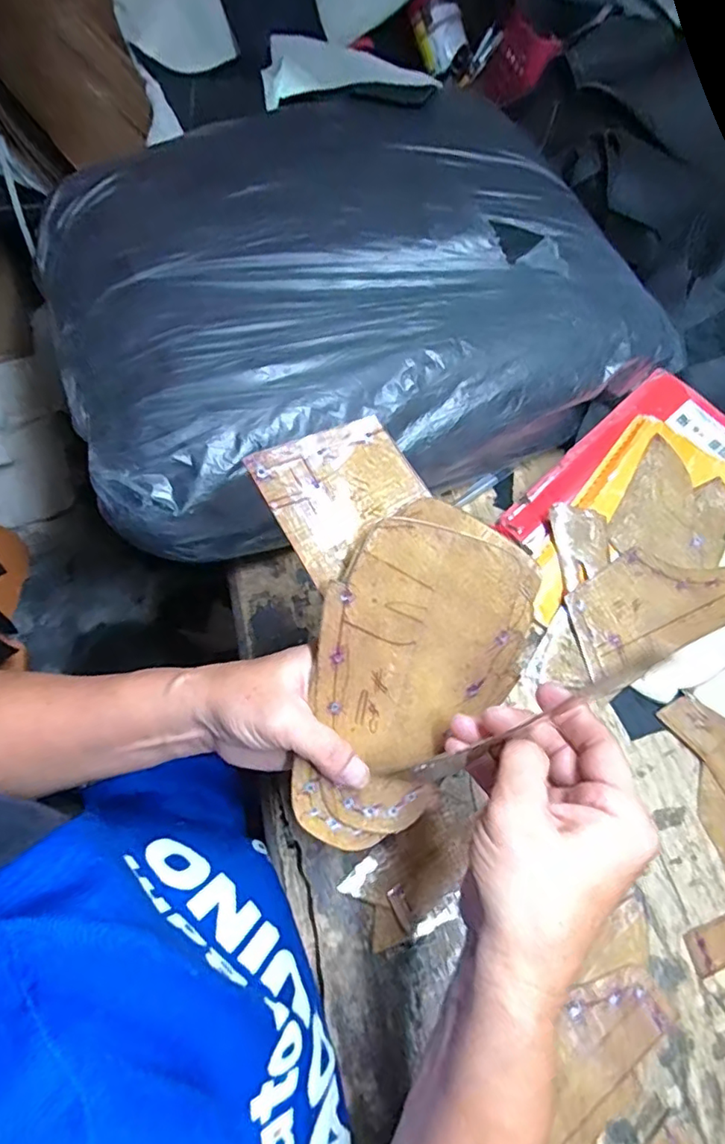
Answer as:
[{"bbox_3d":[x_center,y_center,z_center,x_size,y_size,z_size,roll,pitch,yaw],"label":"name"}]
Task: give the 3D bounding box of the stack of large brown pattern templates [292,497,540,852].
[{"bbox_3d":[0.030,0.056,0.302,0.112,0.009,0.176,10,95,-13],"label":"stack of large brown pattern templates"}]

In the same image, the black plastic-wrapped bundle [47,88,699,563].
[{"bbox_3d":[-0.013,-0.249,0.500,0.480,0.134,0.357,-20,65,-14],"label":"black plastic-wrapped bundle"}]

